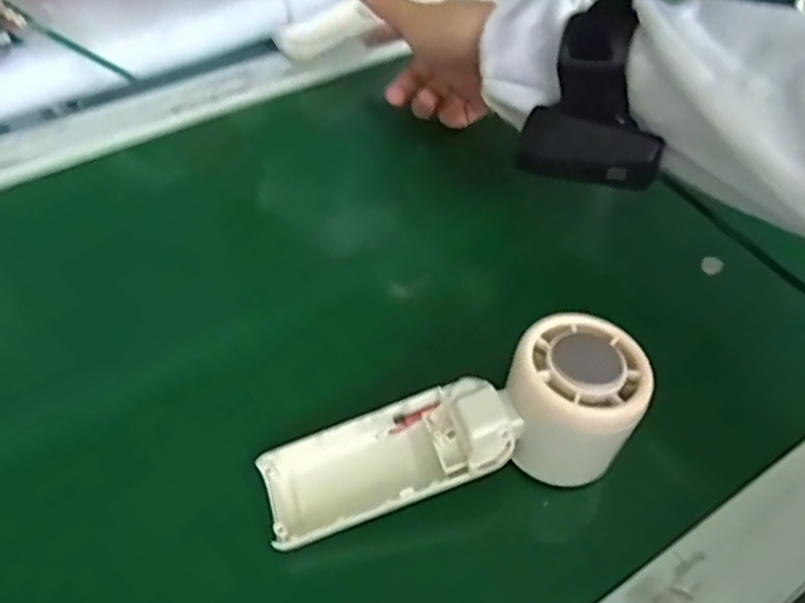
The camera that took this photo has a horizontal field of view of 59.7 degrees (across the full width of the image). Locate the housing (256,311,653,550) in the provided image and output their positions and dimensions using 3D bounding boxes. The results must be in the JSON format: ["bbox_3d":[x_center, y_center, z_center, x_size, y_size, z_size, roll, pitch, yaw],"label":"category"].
[{"bbox_3d":[0.024,0.059,0.303,0.165,0.046,0.053,-20,51,2],"label":"housing"}]

